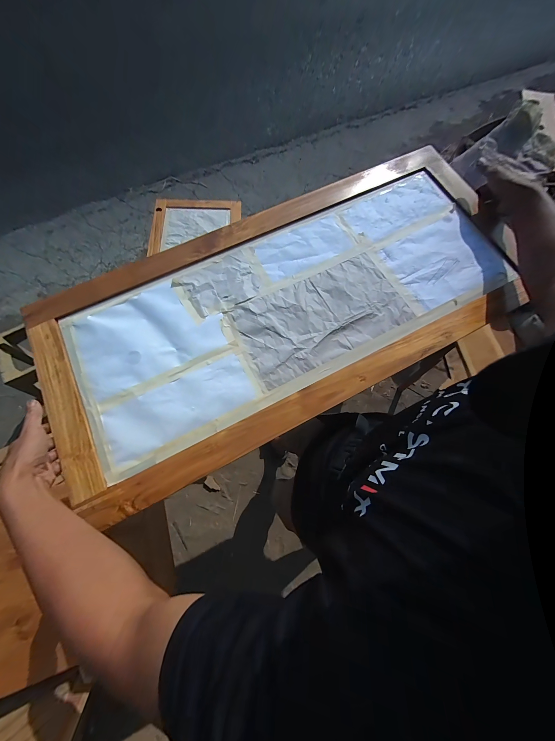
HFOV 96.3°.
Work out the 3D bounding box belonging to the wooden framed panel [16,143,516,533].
[{"bbox_3d":[0.024,-0.145,0.517,0.987,0.039,0.456,-27,73,-6],"label":"wooden framed panel"}]

